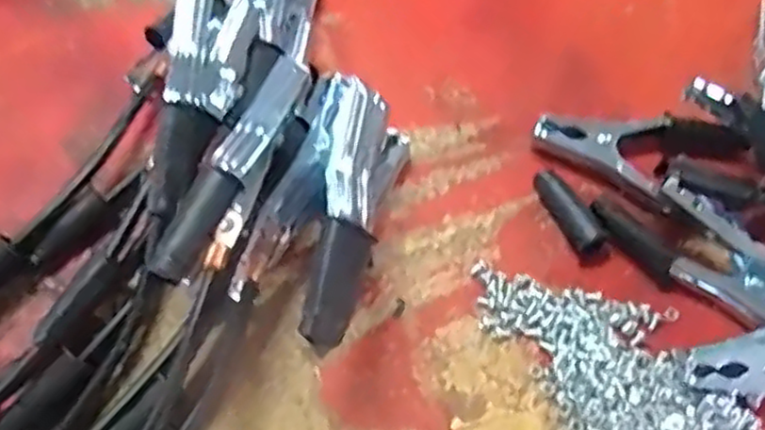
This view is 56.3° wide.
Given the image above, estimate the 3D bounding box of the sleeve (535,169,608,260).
[{"bbox_3d":[0.120,-0.004,0.456,0.024,0.021,0.061,-20,66,-12],"label":"sleeve"}]

